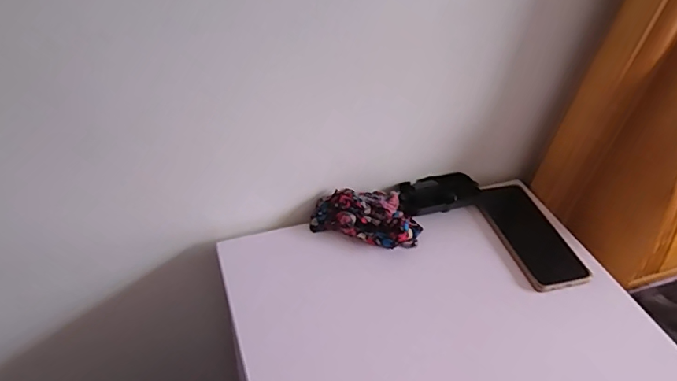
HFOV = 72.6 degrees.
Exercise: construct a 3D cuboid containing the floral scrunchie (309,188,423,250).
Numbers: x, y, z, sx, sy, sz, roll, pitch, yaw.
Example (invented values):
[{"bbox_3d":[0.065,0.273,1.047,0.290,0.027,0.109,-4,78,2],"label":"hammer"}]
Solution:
[{"bbox_3d":[0.036,0.030,0.561,0.136,0.044,0.063,11,43,5],"label":"floral scrunchie"}]

